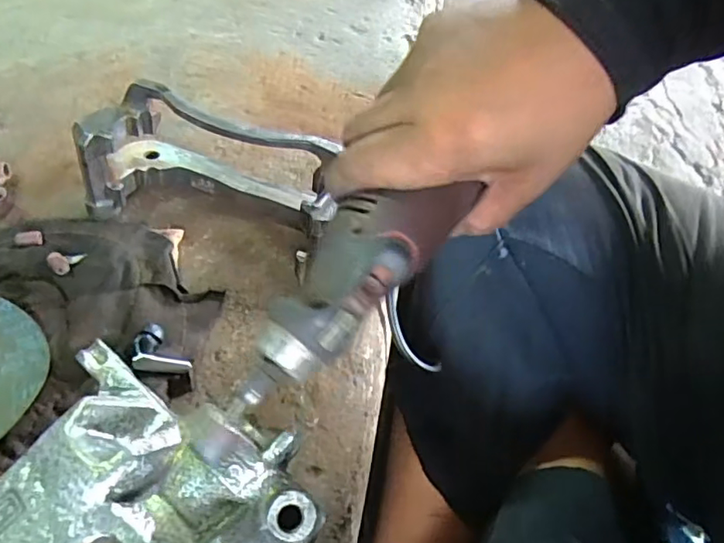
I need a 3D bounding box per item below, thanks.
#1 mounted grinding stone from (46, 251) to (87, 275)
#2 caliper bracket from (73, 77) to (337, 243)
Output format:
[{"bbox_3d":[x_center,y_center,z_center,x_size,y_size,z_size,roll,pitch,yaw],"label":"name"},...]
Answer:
[{"bbox_3d":[-0.180,-0.007,0.345,0.021,0.009,0.015,-29,60,-24],"label":"mounted grinding stone"},{"bbox_3d":[-0.093,-0.065,0.362,0.165,0.077,0.074,16,53,8],"label":"caliper bracket"}]

